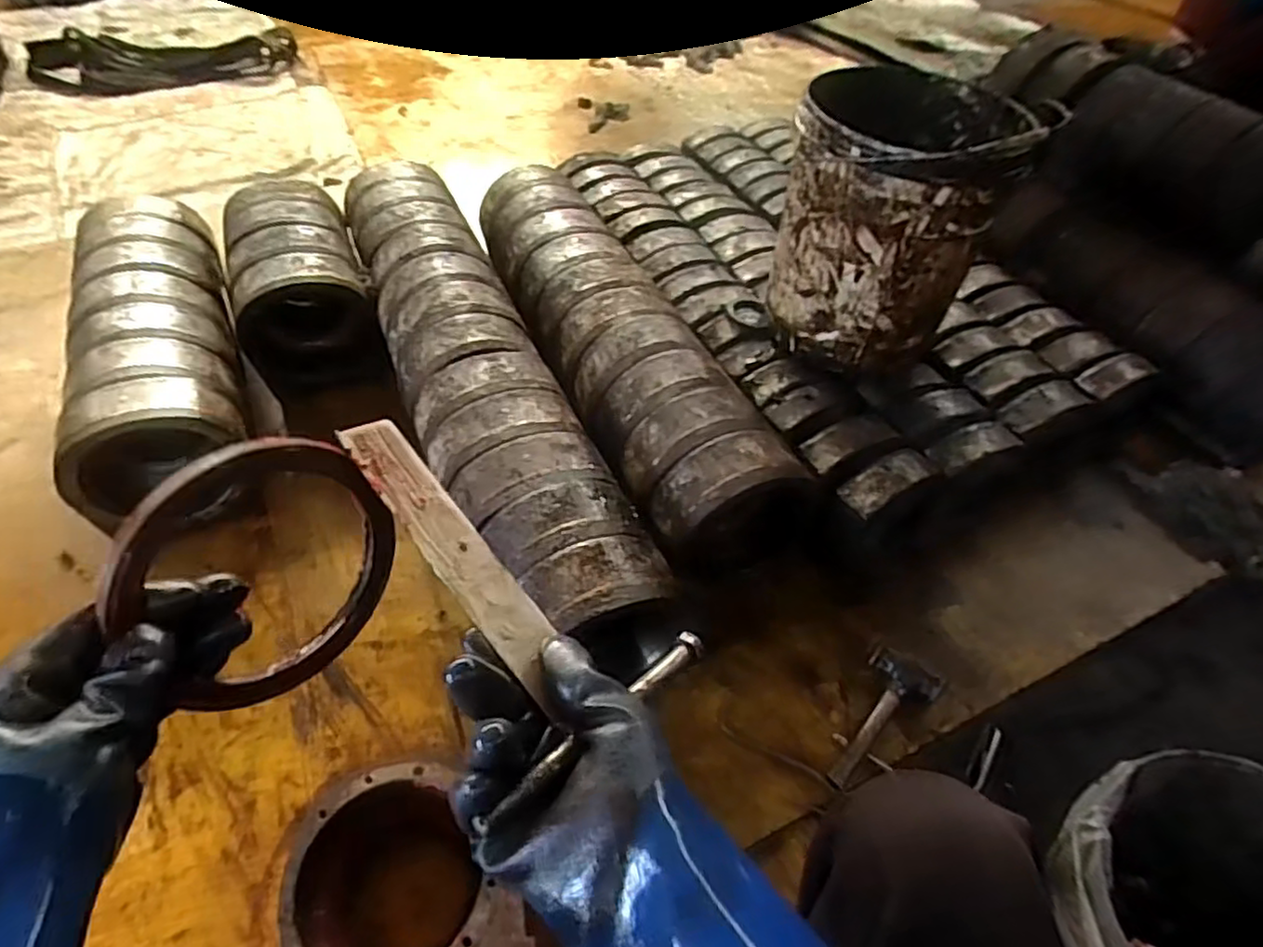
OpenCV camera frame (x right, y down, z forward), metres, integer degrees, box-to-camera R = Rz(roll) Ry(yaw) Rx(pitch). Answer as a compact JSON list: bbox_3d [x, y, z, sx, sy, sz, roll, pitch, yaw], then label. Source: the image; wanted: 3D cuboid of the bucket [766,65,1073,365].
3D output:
[{"bbox_3d":[0.361,-0.363,0.976,0.265,0.341,0.288,2,48,-2],"label":"bucket"}]

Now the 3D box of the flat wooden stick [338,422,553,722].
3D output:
[{"bbox_3d":[-0.102,0.038,0.384,0.034,0.009,0.193,-27,66,-40],"label":"flat wooden stick"}]

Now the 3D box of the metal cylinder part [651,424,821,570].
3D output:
[{"bbox_3d":[0.148,0.037,0.939,0.218,0.184,0.100,-20,52,-20],"label":"metal cylinder part"}]

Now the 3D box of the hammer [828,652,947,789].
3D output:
[{"bbox_3d":[0.314,0.316,0.867,0.088,0.034,0.197,35,55,25],"label":"hammer"}]

